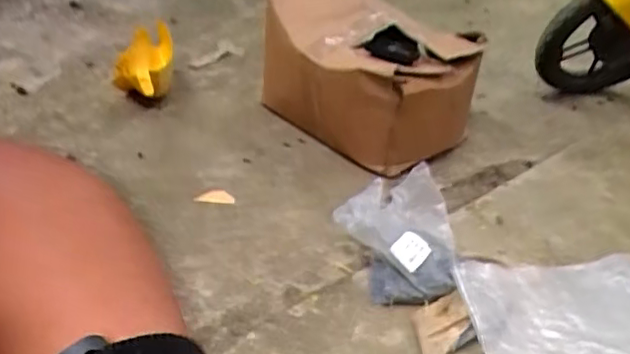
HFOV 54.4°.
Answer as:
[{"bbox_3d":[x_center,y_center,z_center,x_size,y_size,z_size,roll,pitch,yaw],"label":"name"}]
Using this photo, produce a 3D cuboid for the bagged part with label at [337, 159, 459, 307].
[{"bbox_3d":[0.128,0.093,0.974,0.180,0.113,0.181,-1,31,-3],"label":"bagged part with label"}]

